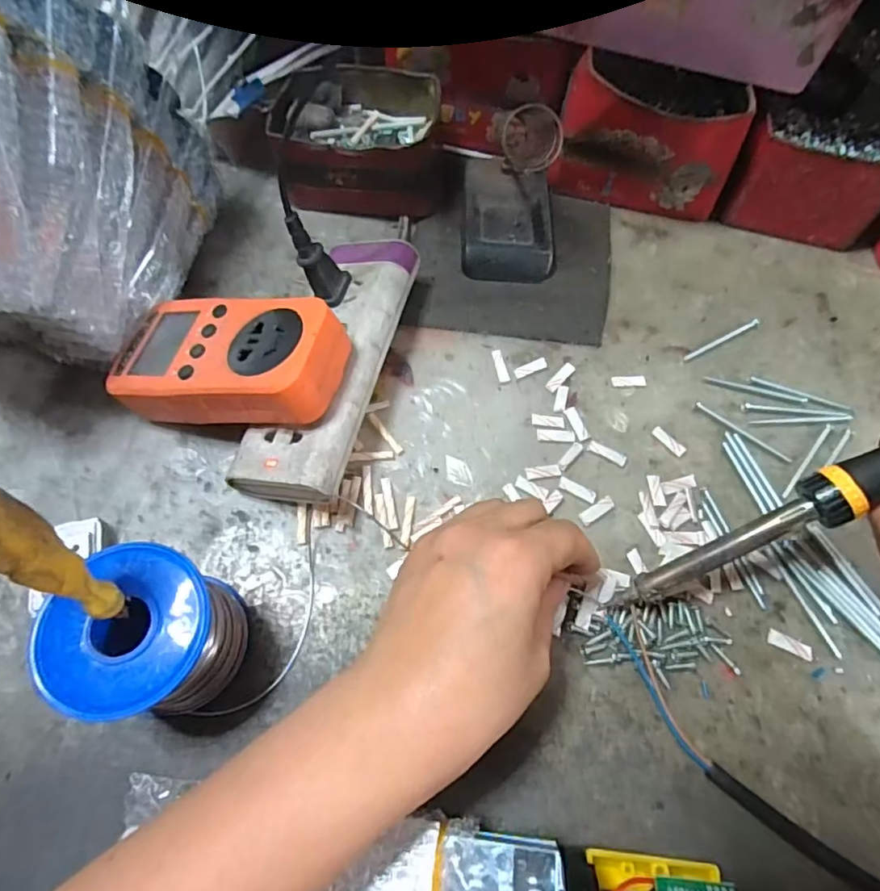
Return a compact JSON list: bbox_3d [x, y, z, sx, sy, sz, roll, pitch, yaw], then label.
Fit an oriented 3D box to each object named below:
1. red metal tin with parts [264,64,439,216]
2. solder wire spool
[{"bbox_3d":[-0.059,-0.220,0.391,0.130,0.055,0.091,3,64,0],"label":"red metal tin with parts"},{"bbox_3d":[-0.122,0.083,0.235,0.057,0.068,0.060,1,64,-2],"label":"solder wire spool"}]

